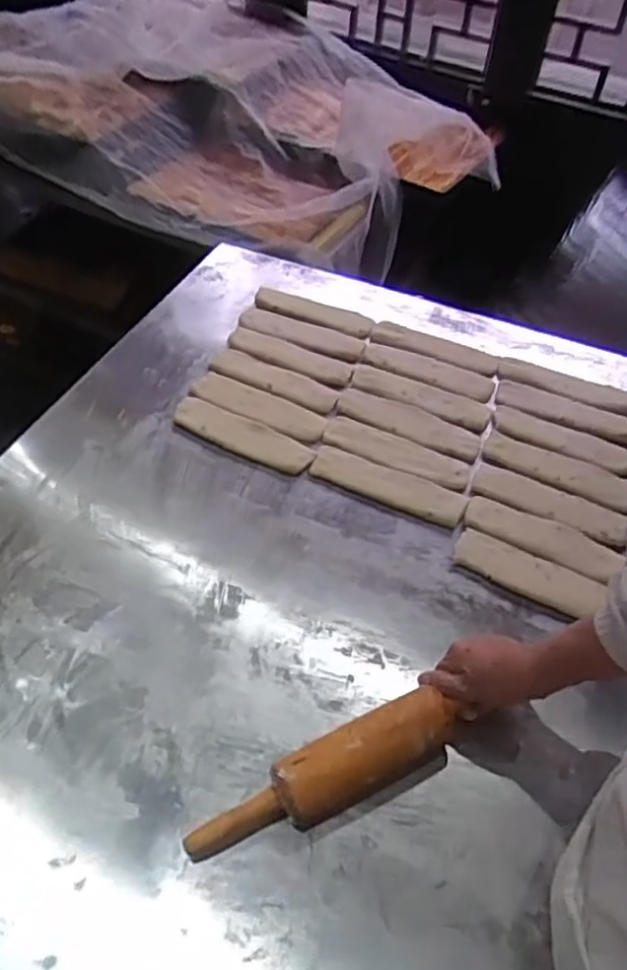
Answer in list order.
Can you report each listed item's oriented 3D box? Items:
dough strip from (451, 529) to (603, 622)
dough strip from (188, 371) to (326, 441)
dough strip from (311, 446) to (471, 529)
[{"bbox_3d":[0.244,0.100,0.793,0.162,0.010,0.058,24,51,18],"label":"dough strip"},{"bbox_3d":[-0.075,-0.113,0.960,0.197,0.011,0.058,22,50,16],"label":"dough strip"},{"bbox_3d":[0.095,-0.001,0.874,0.197,0.012,0.059,19,50,14],"label":"dough strip"}]

